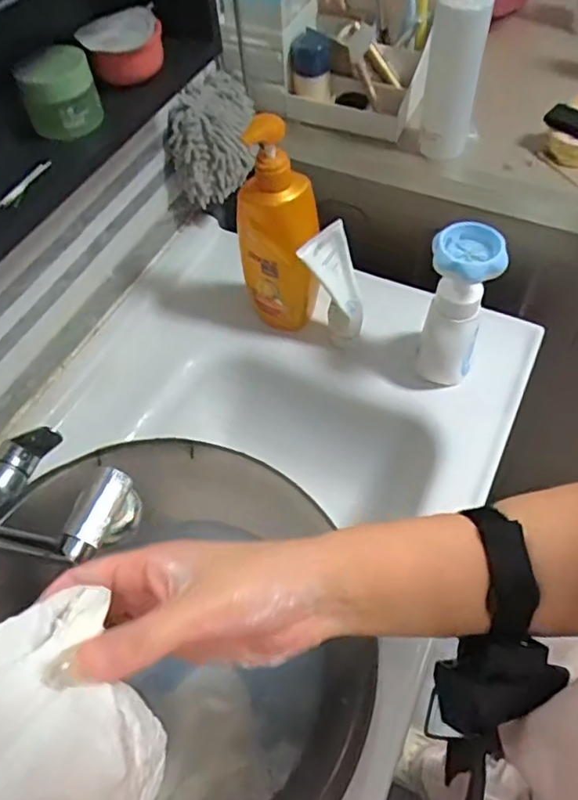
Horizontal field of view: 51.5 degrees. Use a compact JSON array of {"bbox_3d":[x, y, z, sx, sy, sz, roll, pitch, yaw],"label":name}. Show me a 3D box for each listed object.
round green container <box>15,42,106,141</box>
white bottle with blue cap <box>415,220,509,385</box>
[{"bbox_3d":[-0.195,-0.262,0.508,0.060,0.059,0.057,-2,55,2],"label":"round green container"},{"bbox_3d":[0.182,-0.094,0.664,0.066,0.203,0.061,9,56,10],"label":"white bottle with blue cap"}]

